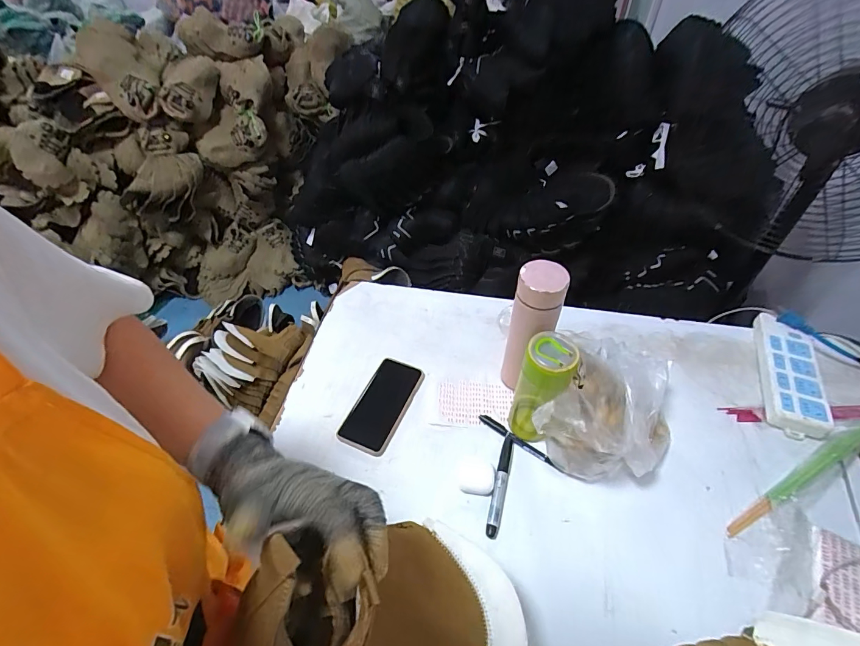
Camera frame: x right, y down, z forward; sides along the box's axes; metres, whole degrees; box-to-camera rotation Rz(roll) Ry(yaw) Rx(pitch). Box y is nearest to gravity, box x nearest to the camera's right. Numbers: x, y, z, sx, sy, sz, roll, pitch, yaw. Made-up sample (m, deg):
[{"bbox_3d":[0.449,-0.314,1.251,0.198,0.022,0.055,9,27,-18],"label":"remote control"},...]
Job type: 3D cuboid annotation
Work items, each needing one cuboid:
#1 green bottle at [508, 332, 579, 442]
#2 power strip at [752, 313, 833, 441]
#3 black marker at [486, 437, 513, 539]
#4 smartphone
[{"bbox_3d":[0.153,0.088,0.565,0.063,0.188,0.073,18,51,16],"label":"green bottle"},{"bbox_3d":[0.592,0.077,0.673,0.082,0.035,0.233,18,51,17],"label":"power strip"},{"bbox_3d":[0.098,0.221,0.561,0.017,0.016,0.140,13,50,12],"label":"black marker"},{"bbox_3d":[-0.078,0.127,0.653,0.086,0.011,0.165,17,51,16],"label":"smartphone"}]

